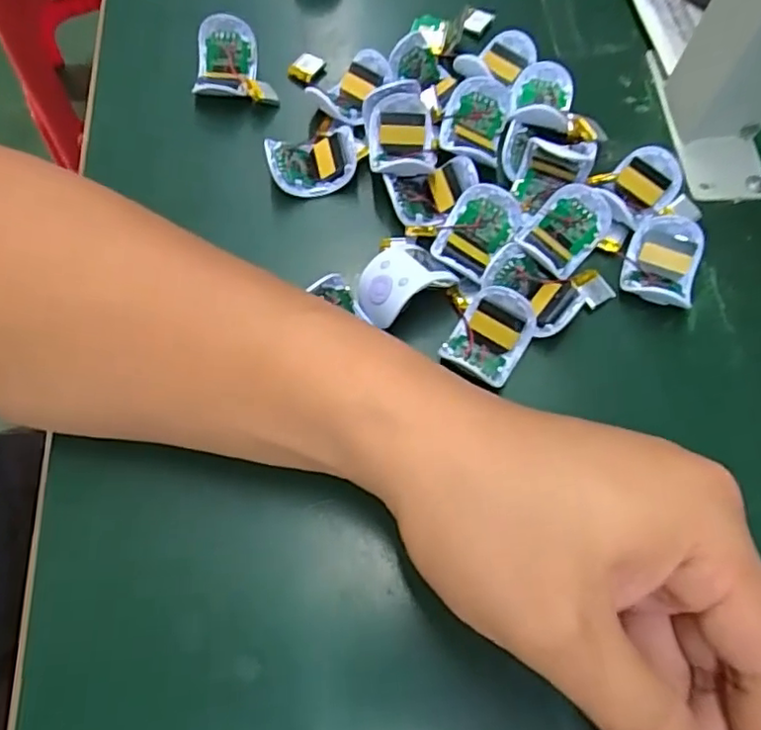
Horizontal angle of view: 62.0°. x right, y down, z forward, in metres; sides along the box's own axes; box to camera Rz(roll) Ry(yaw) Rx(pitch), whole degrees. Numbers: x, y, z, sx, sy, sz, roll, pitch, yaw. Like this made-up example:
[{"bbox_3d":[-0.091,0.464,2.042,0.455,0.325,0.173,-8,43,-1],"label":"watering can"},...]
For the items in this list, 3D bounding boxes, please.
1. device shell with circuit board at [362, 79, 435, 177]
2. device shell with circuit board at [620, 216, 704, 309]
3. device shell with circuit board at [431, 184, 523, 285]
[{"bbox_3d":[0.010,-0.107,0.294,0.032,0.021,0.045,-6,67,-3],"label":"device shell with circuit board"},{"bbox_3d":[0.124,-0.044,0.277,0.029,0.015,0.041,22,69,8],"label":"device shell with circuit board"},{"bbox_3d":[0.042,-0.059,0.277,0.029,0.013,0.040,28,70,11],"label":"device shell with circuit board"}]

